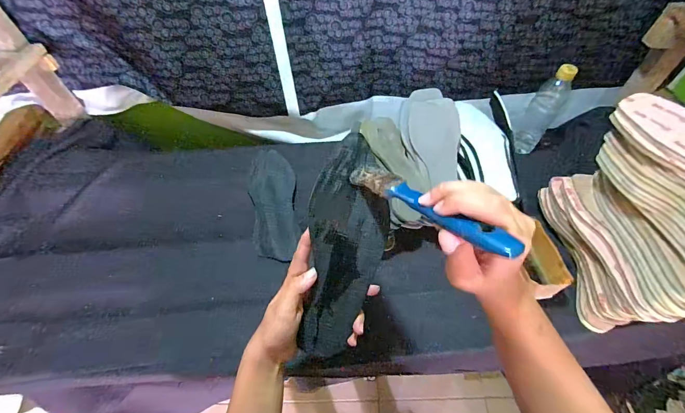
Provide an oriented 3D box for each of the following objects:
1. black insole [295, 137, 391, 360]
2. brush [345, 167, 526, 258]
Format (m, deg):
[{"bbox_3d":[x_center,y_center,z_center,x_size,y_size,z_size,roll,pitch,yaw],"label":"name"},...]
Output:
[{"bbox_3d":[0.003,0.053,0.327,0.072,0.236,0.041,10,12,8],"label":"black insole"},{"bbox_3d":[0.059,-0.003,0.249,0.022,0.011,0.157,-30,36,-20],"label":"brush"}]

